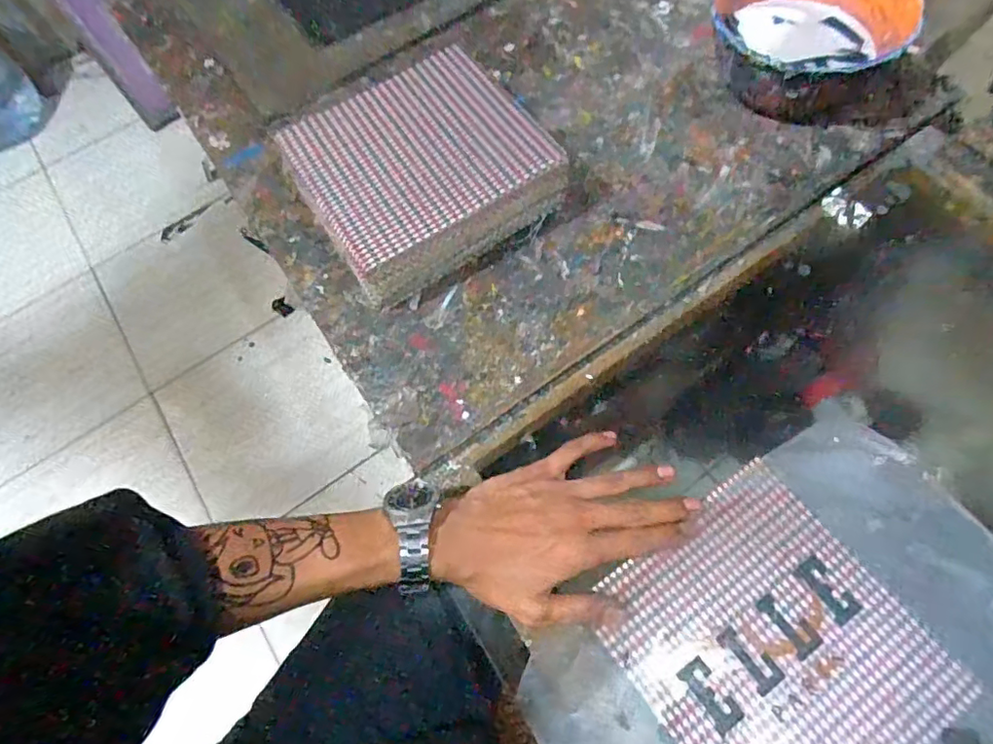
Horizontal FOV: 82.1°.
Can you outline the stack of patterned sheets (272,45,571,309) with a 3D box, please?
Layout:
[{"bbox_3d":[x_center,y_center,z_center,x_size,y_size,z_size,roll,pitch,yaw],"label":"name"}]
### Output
[{"bbox_3d":[-0.066,-0.178,0.516,0.202,0.070,0.180,-32,68,-11],"label":"stack of patterned sheets"}]

